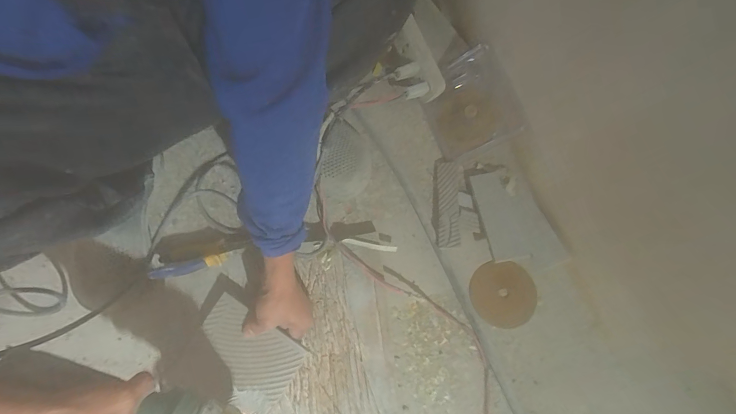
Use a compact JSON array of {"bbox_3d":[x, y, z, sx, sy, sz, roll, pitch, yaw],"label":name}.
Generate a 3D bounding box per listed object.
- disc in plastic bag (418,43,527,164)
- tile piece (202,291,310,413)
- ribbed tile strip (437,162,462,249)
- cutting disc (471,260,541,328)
[{"bbox_3d":[0.171,-0.174,0.584,0.142,0.028,0.165,-25,73,25],"label":"disc in plastic bag"},{"bbox_3d":[-0.175,0.209,0.473,0.146,0.008,0.115,34,83,5],"label":"tile piece"},{"bbox_3d":[0.133,-0.005,0.559,0.036,0.016,0.147,-2,69,18],"label":"ribbed tile strip"},{"bbox_3d":[0.213,0.137,0.537,0.099,0.006,0.101,-23,78,-2],"label":"cutting disc"}]

